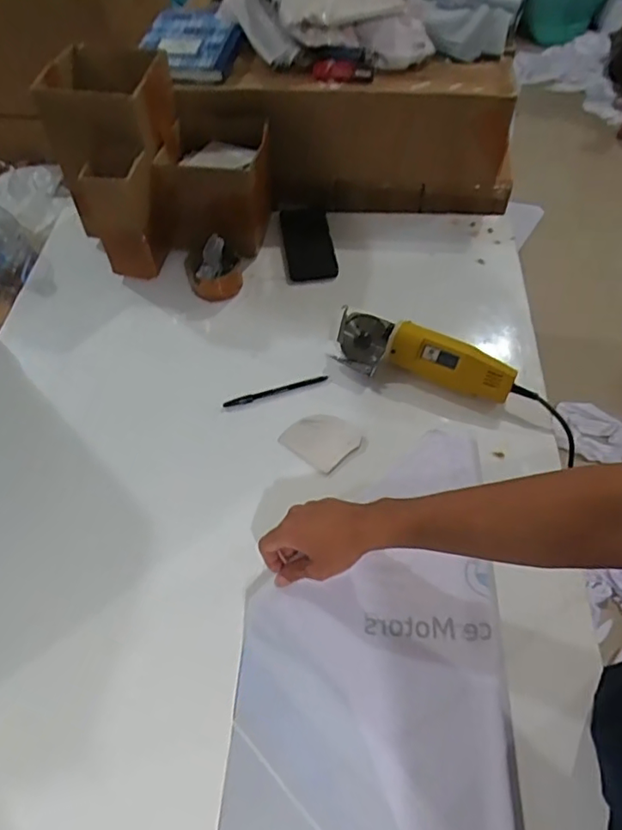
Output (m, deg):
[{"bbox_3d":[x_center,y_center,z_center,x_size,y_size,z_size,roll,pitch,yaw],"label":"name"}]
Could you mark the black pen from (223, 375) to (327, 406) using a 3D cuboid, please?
[{"bbox_3d":[-0.048,-0.034,0.774,0.142,0.009,0.016,-17,55,-8],"label":"black pen"}]

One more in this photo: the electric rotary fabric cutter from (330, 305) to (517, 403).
[{"bbox_3d":[0.148,-0.074,0.767,0.243,0.062,0.073,18,57,14],"label":"electric rotary fabric cutter"}]

